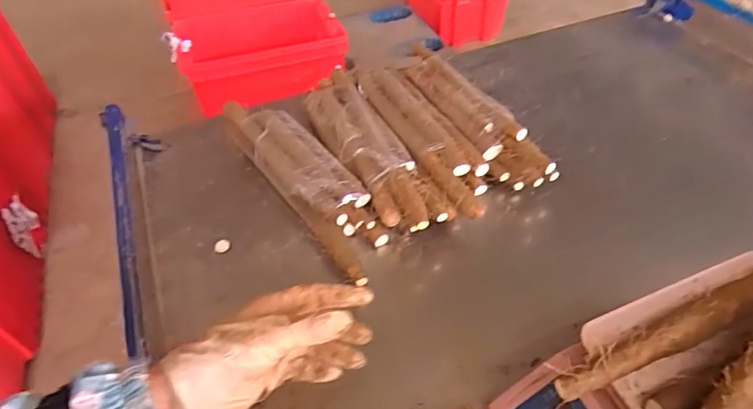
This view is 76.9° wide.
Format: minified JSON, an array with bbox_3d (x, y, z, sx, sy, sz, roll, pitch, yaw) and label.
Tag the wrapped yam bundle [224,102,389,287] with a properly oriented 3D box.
[{"bbox_3d":[-0.114,-0.054,0.689,0.083,0.075,0.323,-29,52,-23],"label":"wrapped yam bundle"}]

